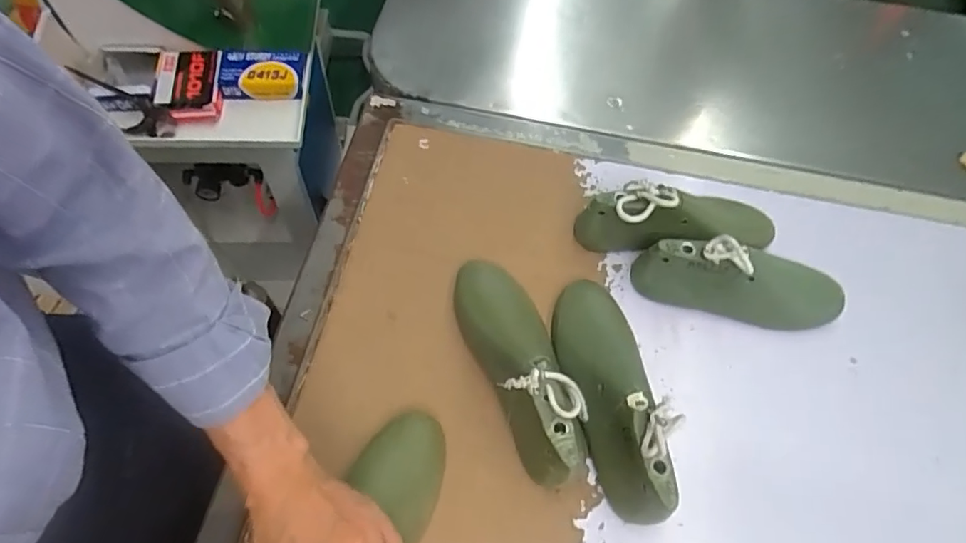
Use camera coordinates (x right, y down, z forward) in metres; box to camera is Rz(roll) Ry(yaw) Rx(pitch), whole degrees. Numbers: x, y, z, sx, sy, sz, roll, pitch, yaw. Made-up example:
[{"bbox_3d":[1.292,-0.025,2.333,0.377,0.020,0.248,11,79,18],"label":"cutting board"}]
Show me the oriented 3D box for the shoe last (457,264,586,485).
[{"bbox_3d":[0.032,0.081,0.516,0.066,0.084,0.235,-21,65,-12],"label":"shoe last"}]

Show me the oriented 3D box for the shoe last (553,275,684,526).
[{"bbox_3d":[0.118,0.106,0.503,0.067,0.097,0.236,-10,63,-7],"label":"shoe last"}]

